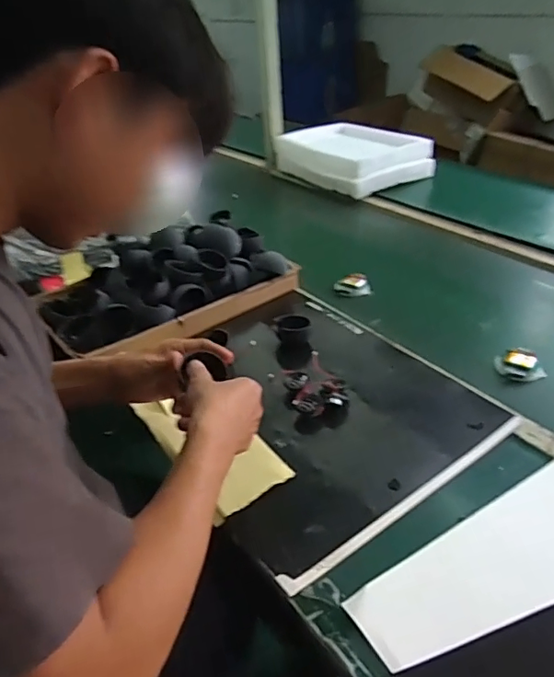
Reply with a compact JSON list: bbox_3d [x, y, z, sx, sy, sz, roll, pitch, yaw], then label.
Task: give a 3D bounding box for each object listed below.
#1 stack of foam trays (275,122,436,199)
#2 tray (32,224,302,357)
[{"bbox_3d":[0.203,-0.533,1.542,0.314,0.102,0.430,-24,38,-27],"label":"stack of foam trays"},{"bbox_3d":[-0.195,-0.104,0.934,0.413,0.103,0.250,-26,39,-30],"label":"tray"}]

